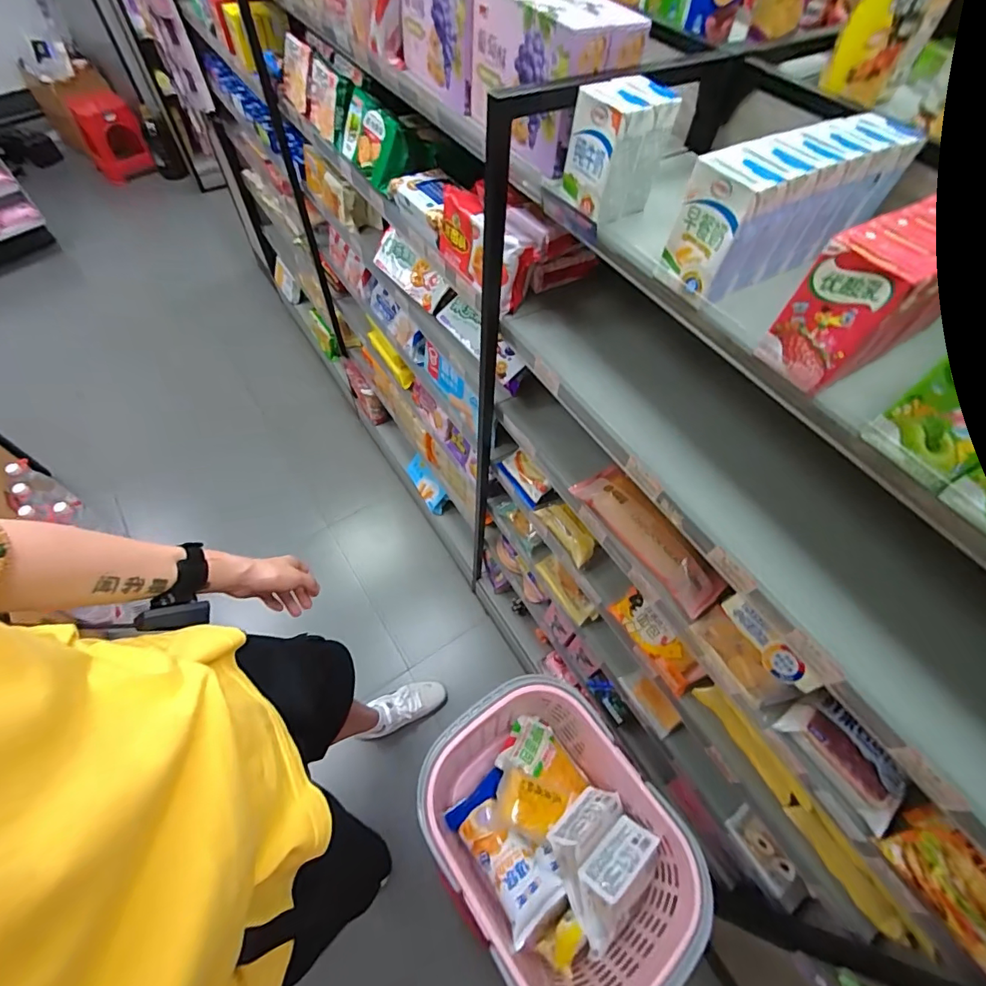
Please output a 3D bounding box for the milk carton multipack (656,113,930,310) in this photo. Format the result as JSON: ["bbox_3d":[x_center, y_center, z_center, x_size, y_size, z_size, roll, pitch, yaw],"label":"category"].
[{"bbox_3d":[0.289,-0.286,0.462,0.255,0.101,0.069,-28,64,-18],"label":"milk carton multipack"}]

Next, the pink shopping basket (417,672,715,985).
[{"bbox_3d":[0.094,0.552,0.780,0.316,0.238,0.417,-32,65,-19],"label":"pink shopping basket"}]

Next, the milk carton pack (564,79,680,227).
[{"bbox_3d":[0.135,-0.372,0.513,0.098,0.102,0.072,-30,65,-19],"label":"milk carton pack"}]

